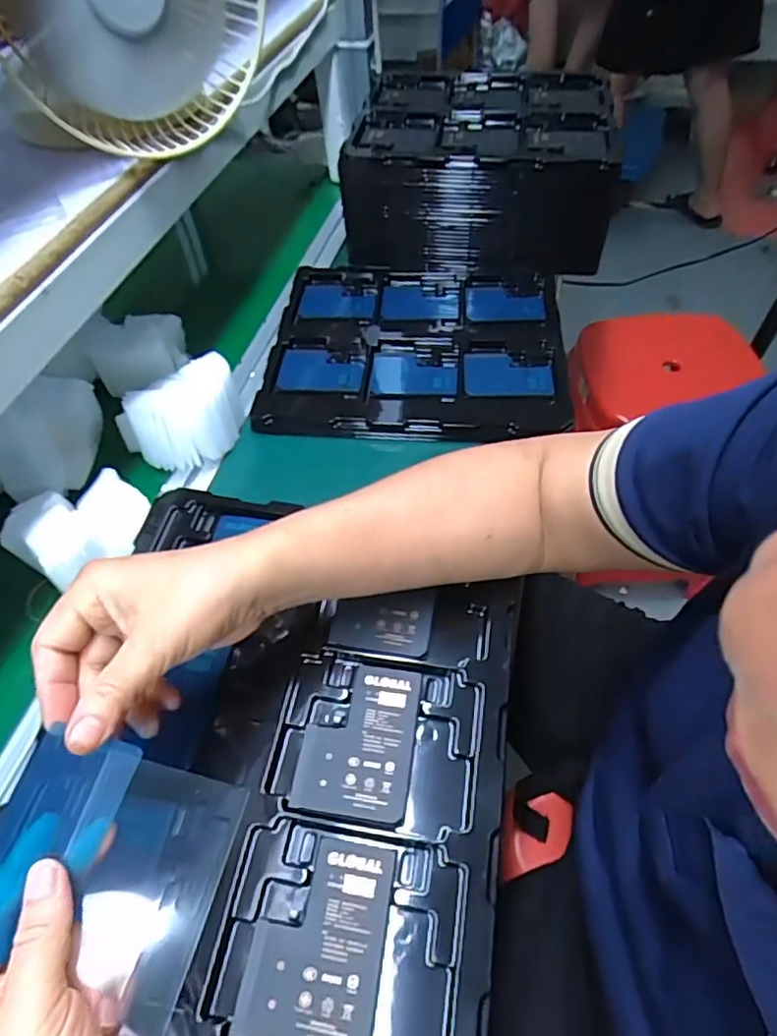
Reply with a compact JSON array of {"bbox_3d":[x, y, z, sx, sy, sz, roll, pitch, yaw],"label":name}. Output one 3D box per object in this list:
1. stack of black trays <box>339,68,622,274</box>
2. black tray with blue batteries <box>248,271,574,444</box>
[{"bbox_3d":[0.110,-0.433,0.733,0.308,0.146,0.241,7,54,9],"label":"stack of black trays"},{"bbox_3d":[0.031,-0.191,0.645,0.315,0.026,0.268,2,54,6],"label":"black tray with blue batteries"}]

